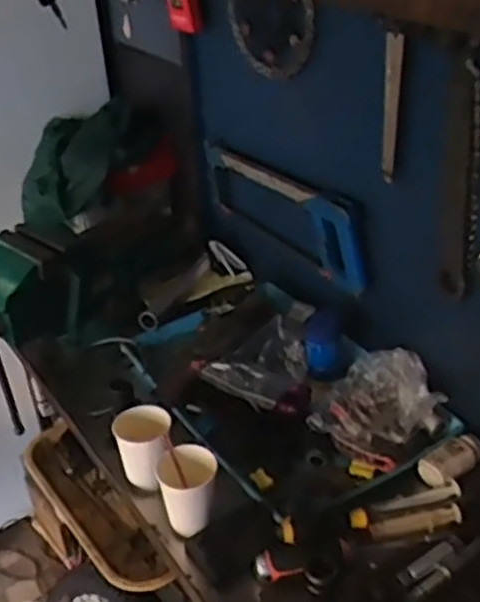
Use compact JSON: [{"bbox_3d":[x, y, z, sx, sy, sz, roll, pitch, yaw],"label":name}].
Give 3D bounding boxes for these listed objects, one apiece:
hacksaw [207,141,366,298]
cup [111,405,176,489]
[{"bbox_3d":[0.054,-0.139,1.136,0.030,0.145,0.375,-23,37,-29],"label":"hacksaw"},{"bbox_3d":[-0.114,0.183,0.914,0.066,0.081,0.080,-22,37,-27],"label":"cup"}]

